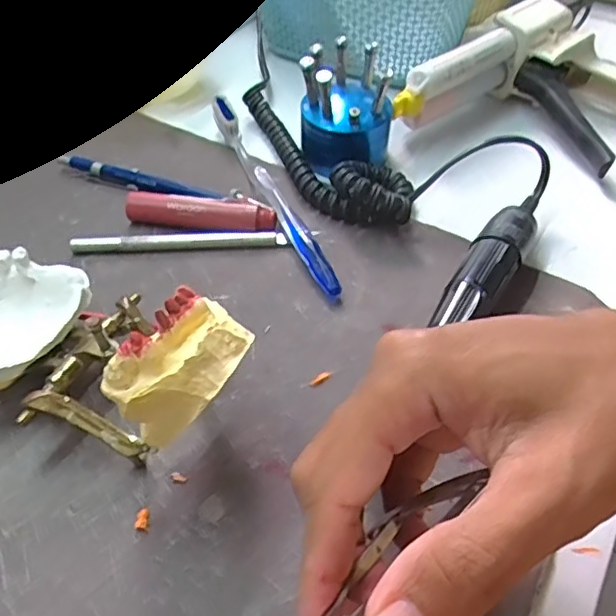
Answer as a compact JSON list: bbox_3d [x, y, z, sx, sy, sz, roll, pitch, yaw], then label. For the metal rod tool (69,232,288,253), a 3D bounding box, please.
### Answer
[{"bbox_3d":[-0.073,-0.037,0.350,0.119,0.011,0.007,-3,49,-4],"label":"metal rod tool"}]

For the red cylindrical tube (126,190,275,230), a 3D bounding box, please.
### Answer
[{"bbox_3d":[-0.063,-0.054,0.358,0.088,0.019,0.016,5,49,3],"label":"red cylindrical tube"}]

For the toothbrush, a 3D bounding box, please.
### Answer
[{"bbox_3d":[-0.024,-0.073,0.374,0.013,0.021,0.182,-18,52,-17],"label":"toothbrush"}]

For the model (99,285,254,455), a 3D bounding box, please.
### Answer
[{"bbox_3d":[-0.044,0.020,0.218,0.033,0.027,0.048,33,56,24],"label":"model"}]

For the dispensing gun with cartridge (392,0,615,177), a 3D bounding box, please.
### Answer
[{"bbox_3d":[0.166,-0.141,0.420,0.165,0.061,0.138,-35,59,-28],"label":"dispensing gun with cartridge"}]

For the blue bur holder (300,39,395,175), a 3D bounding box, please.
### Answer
[{"bbox_3d":[0.025,-0.126,0.394,0.057,0.067,0.061,5,49,3],"label":"blue bur holder"}]

